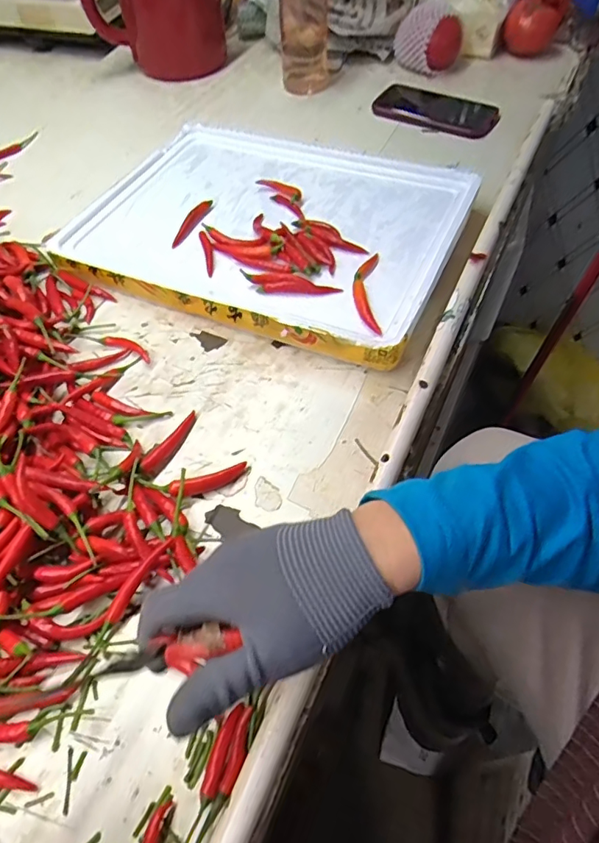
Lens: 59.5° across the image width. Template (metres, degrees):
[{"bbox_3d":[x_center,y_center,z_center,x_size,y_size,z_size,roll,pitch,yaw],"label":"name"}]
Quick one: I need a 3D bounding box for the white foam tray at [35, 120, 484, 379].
[{"bbox_3d":[-0.030,-0.217,0.572,0.383,0.036,0.304,20,57,15],"label":"white foam tray"}]

